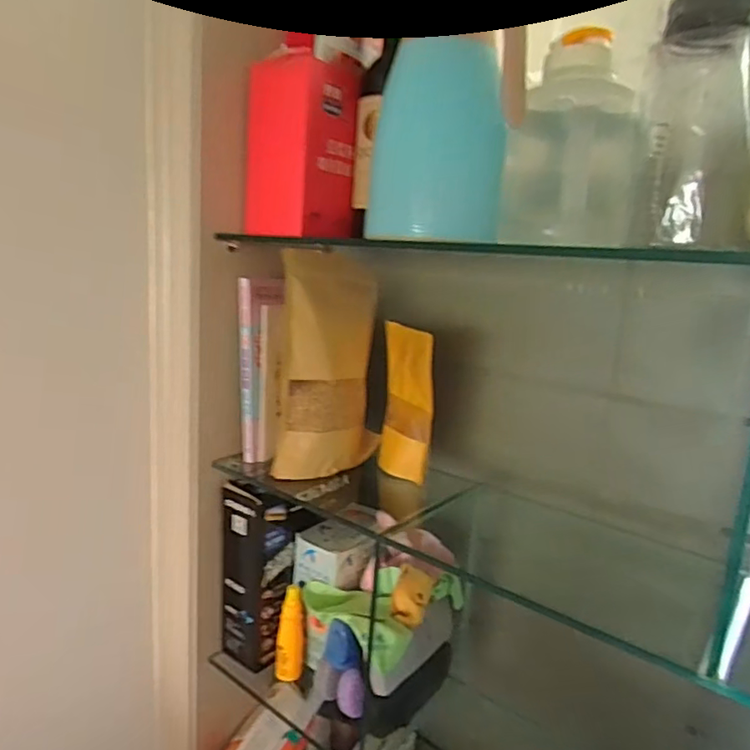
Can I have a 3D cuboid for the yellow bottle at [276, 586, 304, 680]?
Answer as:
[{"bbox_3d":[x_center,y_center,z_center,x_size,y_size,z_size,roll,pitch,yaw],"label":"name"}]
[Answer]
[{"bbox_3d":[-0.109,0.334,0.745,0.034,0.118,0.026,5,11,1],"label":"yellow bottle"}]

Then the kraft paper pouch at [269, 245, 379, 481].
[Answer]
[{"bbox_3d":[-0.053,-0.013,0.723,0.073,0.254,0.161,11,13,27],"label":"kraft paper pouch"}]

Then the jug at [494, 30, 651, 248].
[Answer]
[{"bbox_3d":[0.195,-0.223,0.556,0.125,0.189,0.099,6,12,7],"label":"jug"}]

